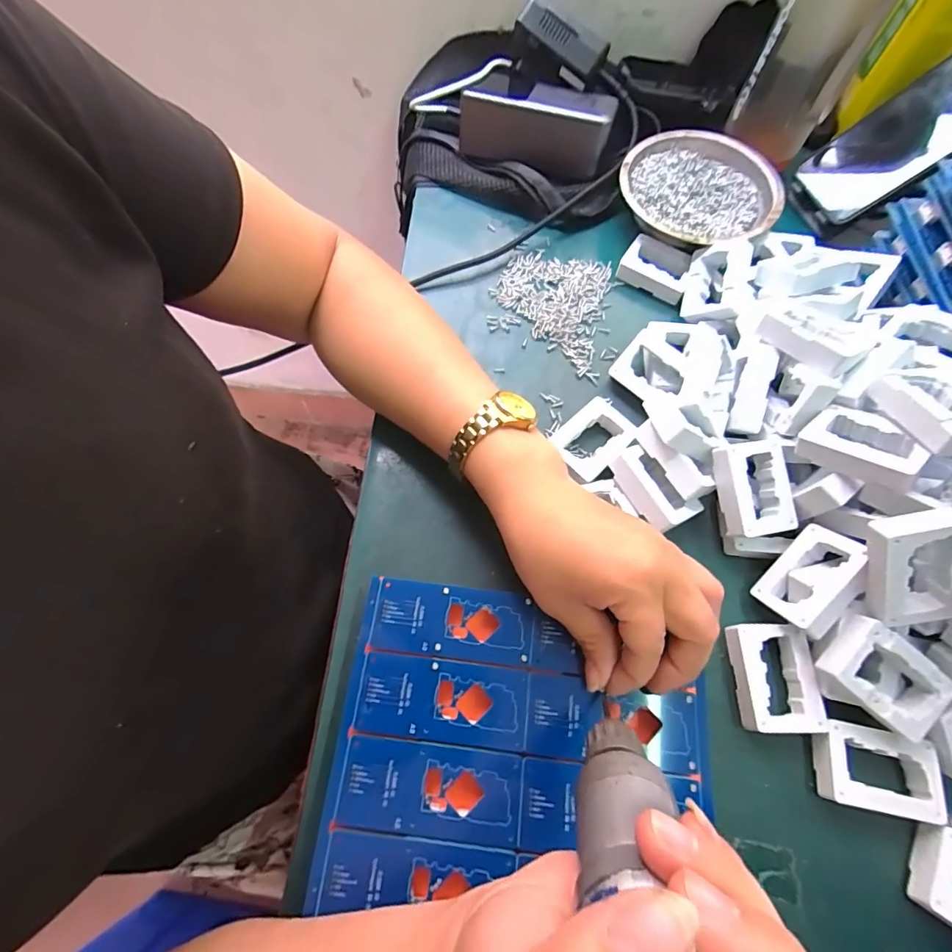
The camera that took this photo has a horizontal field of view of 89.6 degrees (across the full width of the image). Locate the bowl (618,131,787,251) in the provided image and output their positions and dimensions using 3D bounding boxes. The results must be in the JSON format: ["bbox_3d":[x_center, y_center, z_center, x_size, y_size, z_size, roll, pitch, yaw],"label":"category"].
[{"bbox_3d":[0.186,-0.235,0.402,0.122,0.033,0.124,1,67,-1],"label":"bowl"}]

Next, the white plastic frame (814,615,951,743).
[{"bbox_3d":[0.215,0.105,0.253,0.057,0.019,0.041,34,88,0],"label":"white plastic frame"}]

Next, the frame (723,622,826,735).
[{"bbox_3d":[0.167,0.113,0.270,0.042,0.012,0.055,1,67,-1],"label":"frame"}]

